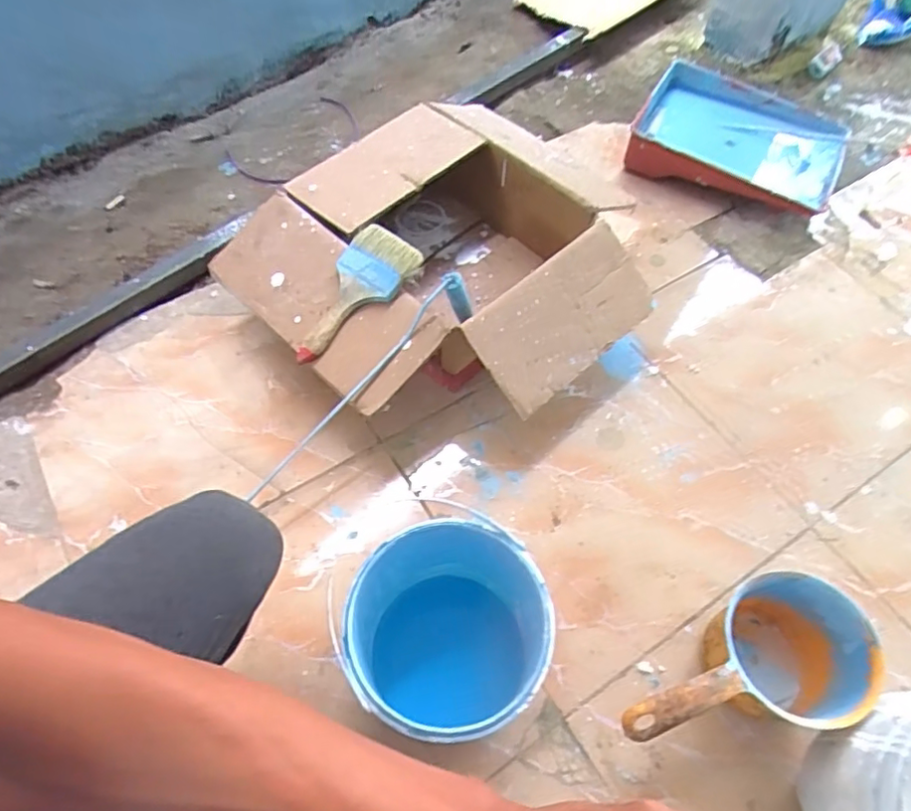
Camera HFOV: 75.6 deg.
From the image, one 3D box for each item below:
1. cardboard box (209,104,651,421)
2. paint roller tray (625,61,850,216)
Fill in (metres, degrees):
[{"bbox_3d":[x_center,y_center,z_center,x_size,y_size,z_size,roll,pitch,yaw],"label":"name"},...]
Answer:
[{"bbox_3d":[0.009,-0.205,0.863,0.544,0.184,0.475,-39,66,-20],"label":"cardboard box"},{"bbox_3d":[0.529,-0.501,1.093,0.364,0.090,0.289,21,62,12],"label":"paint roller tray"}]

